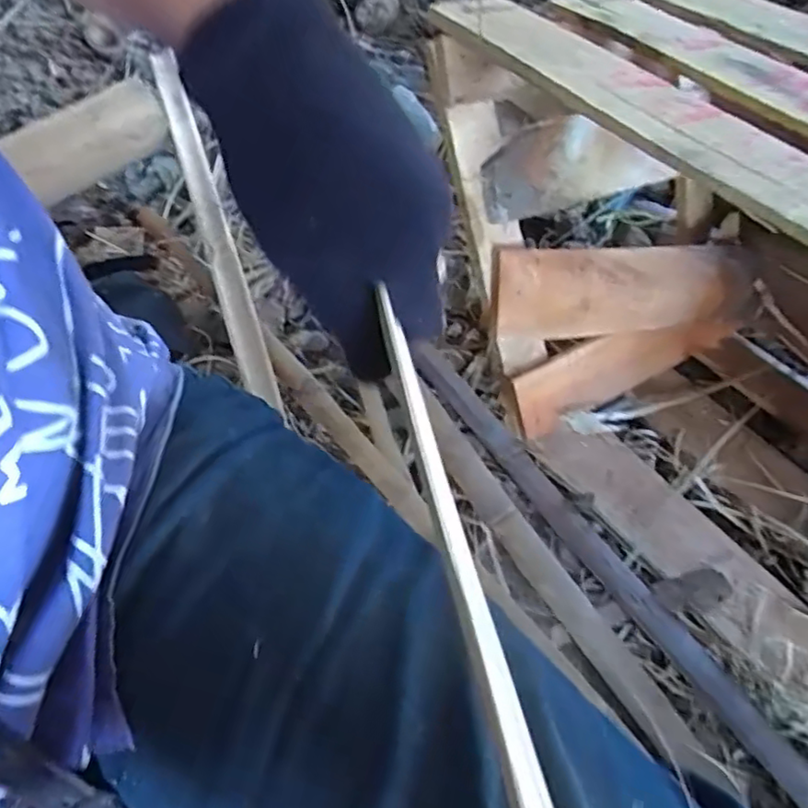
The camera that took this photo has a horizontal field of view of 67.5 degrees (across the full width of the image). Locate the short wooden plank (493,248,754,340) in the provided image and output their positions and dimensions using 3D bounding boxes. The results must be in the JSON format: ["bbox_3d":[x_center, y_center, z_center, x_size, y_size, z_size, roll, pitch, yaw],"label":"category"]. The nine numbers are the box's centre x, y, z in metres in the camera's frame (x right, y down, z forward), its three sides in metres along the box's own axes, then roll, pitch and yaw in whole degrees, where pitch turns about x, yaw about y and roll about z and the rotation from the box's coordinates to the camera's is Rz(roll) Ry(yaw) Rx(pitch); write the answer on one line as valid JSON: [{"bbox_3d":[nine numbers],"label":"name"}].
[{"bbox_3d":[0.212,-0.105,0.572,0.283,0.076,0.011,-5,21,-21],"label":"short wooden plank"}]

